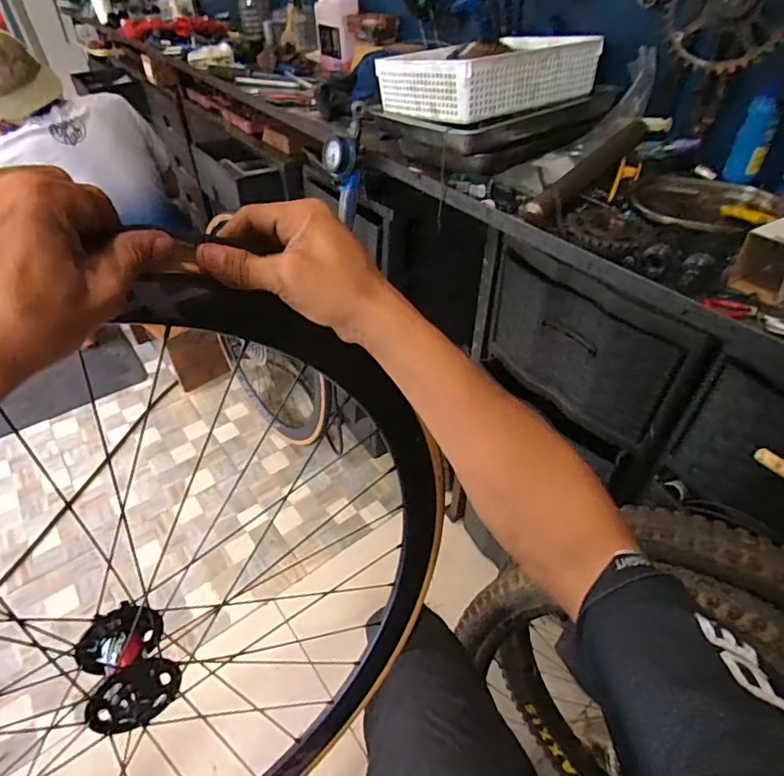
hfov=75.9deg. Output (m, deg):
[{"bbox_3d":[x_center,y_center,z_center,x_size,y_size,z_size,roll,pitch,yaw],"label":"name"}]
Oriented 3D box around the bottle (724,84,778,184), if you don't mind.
[{"bbox_3d":[0.564,-0.388,0.783,0.050,0.139,0.034,26,50,25],"label":"bottle"}]

